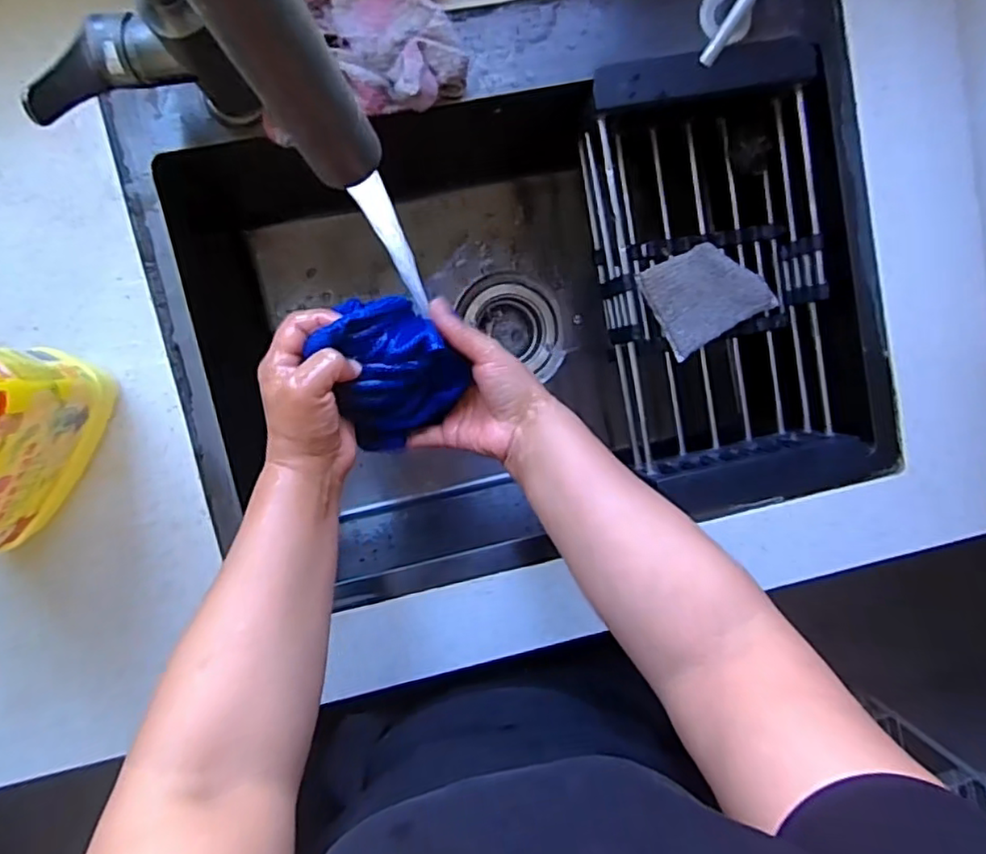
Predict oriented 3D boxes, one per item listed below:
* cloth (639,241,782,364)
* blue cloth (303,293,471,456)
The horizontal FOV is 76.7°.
[{"bbox_3d":[0.204,-0.128,0.585,0.108,0.018,0.088,-29,98,-2],"label":"cloth"},{"bbox_3d":[-0.076,-0.037,0.448,0.102,0.067,0.093,44,87,-9],"label":"blue cloth"}]

